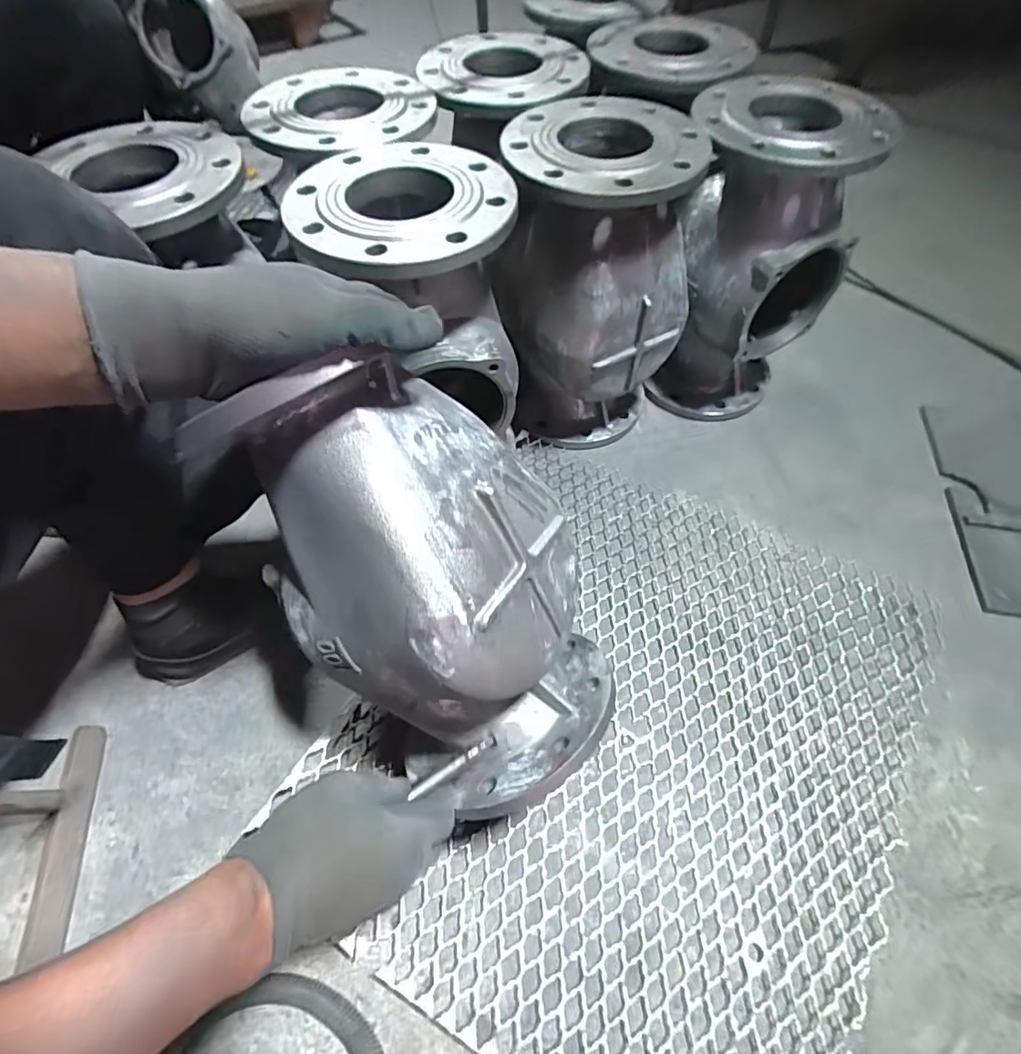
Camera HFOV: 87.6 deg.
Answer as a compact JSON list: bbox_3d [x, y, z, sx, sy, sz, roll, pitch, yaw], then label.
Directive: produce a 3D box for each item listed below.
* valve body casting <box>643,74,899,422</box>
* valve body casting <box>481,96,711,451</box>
[{"bbox_3d":[0.317,-0.345,0.723,0.216,0.362,0.214,5,59,4],"label":"valve body casting"},{"bbox_3d":[0.109,-0.299,0.704,0.230,0.362,0.235,13,60,8],"label":"valve body casting"}]

